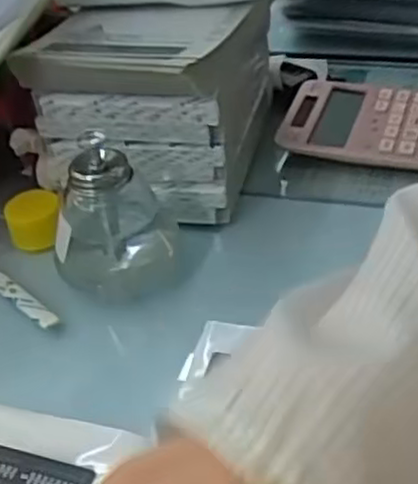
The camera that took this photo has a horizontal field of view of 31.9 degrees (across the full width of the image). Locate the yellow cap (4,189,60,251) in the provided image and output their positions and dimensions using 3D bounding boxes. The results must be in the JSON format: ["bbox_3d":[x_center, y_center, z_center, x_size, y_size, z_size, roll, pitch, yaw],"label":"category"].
[{"bbox_3d":[-0.126,-0.016,0.528,0.038,0.028,0.038,-6,38,4],"label":"yellow cap"}]

